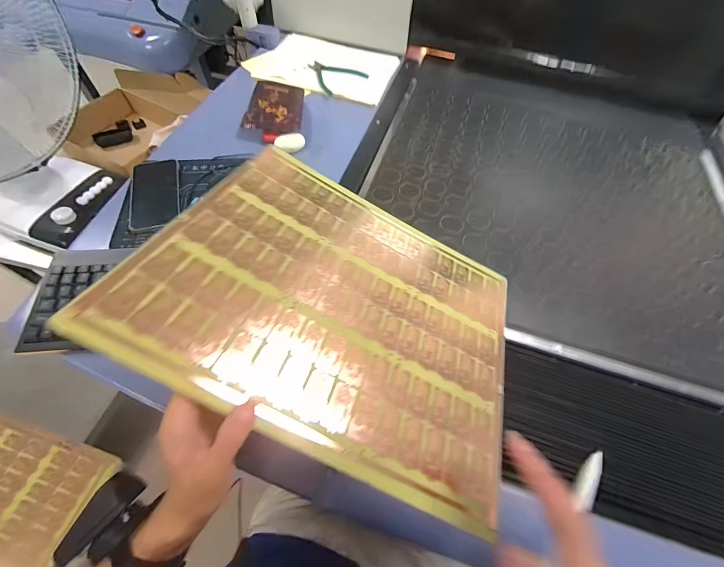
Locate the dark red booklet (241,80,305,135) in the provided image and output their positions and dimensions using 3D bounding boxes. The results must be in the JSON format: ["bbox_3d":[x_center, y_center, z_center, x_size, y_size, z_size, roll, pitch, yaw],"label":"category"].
[{"bbox_3d":[-0.185,-0.389,0.694,0.118,0.014,0.149,9,66,-2],"label":"dark red booklet"}]

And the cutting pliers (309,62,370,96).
[{"bbox_3d":[-0.069,-0.515,0.780,0.126,0.007,0.134,-34,66,-21],"label":"cutting pliers"}]

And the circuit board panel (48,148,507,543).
[{"bbox_3d":[-0.002,0.016,0.374,0.401,0.013,0.347,30,48,-7],"label":"circuit board panel"}]

